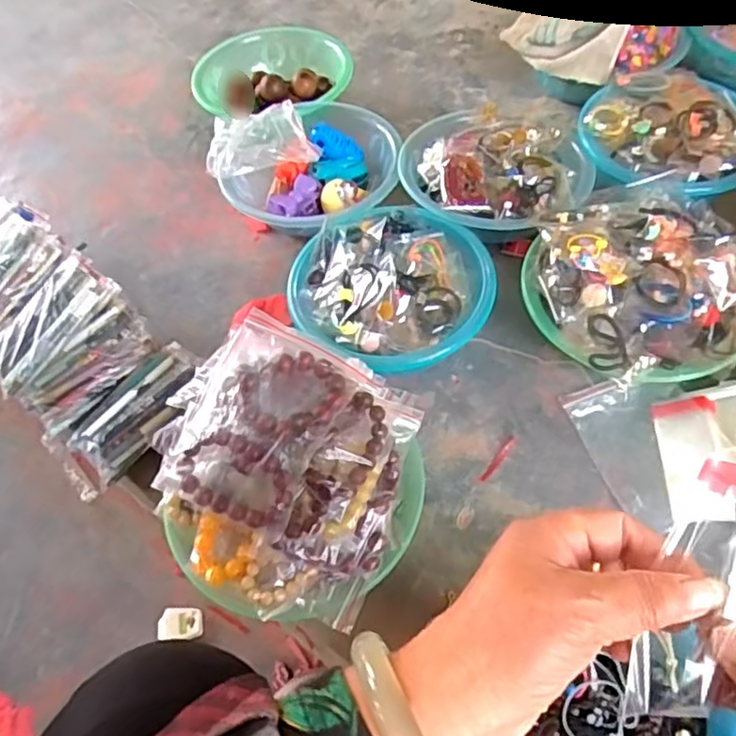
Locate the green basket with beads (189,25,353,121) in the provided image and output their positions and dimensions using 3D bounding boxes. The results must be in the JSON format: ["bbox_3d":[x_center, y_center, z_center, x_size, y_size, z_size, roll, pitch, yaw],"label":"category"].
[{"bbox_3d":[-0.138,-0.440,0.995,0.218,0.081,0.228,-2,56,4],"label":"green basket with beads"}]

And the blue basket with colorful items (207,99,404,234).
[{"bbox_3d":[-0.079,-0.262,0.859,0.238,0.096,0.204,-15,56,-5],"label":"blue basket with colorful items"}]

